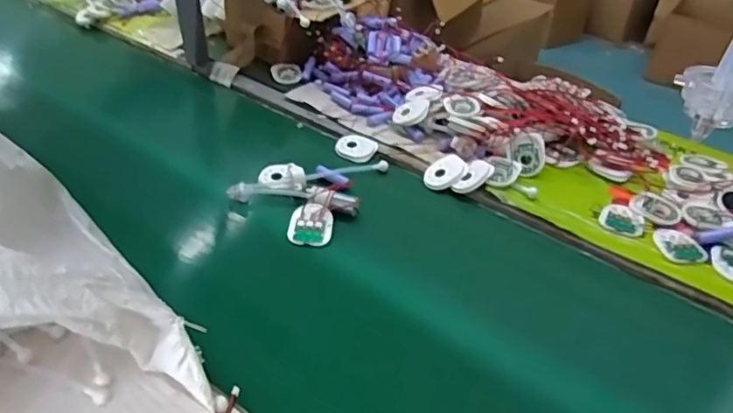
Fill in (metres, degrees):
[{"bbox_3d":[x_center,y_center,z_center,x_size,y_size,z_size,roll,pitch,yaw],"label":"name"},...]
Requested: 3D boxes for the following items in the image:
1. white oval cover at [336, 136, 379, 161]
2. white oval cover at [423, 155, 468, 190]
[{"bbox_3d":[-0.015,-0.083,0.828,0.056,0.012,0.047,14,39,14],"label":"white oval cover"},{"bbox_3d":[0.104,-0.045,0.769,0.059,0.005,0.049,-38,47,-9],"label":"white oval cover"}]

